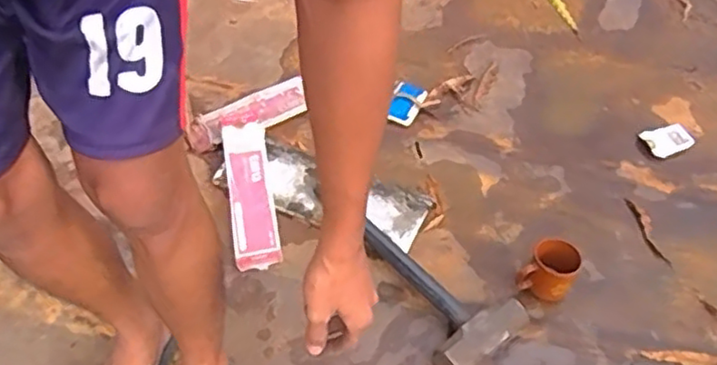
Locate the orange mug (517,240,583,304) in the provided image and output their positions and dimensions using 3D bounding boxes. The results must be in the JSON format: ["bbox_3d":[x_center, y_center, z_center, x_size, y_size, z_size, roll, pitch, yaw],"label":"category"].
[{"bbox_3d":[0.328,0.153,1.103,0.078,0.078,0.091,30,58,21],"label":"orange mug"}]

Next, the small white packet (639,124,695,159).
[{"bbox_3d":[0.655,-0.091,1.365,0.092,0.018,0.070,-18,55,-13],"label":"small white packet"}]

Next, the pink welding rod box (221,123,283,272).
[{"bbox_3d":[-0.201,0.018,1.195,0.082,0.032,0.309,-5,55,-13],"label":"pink welding rod box"}]

